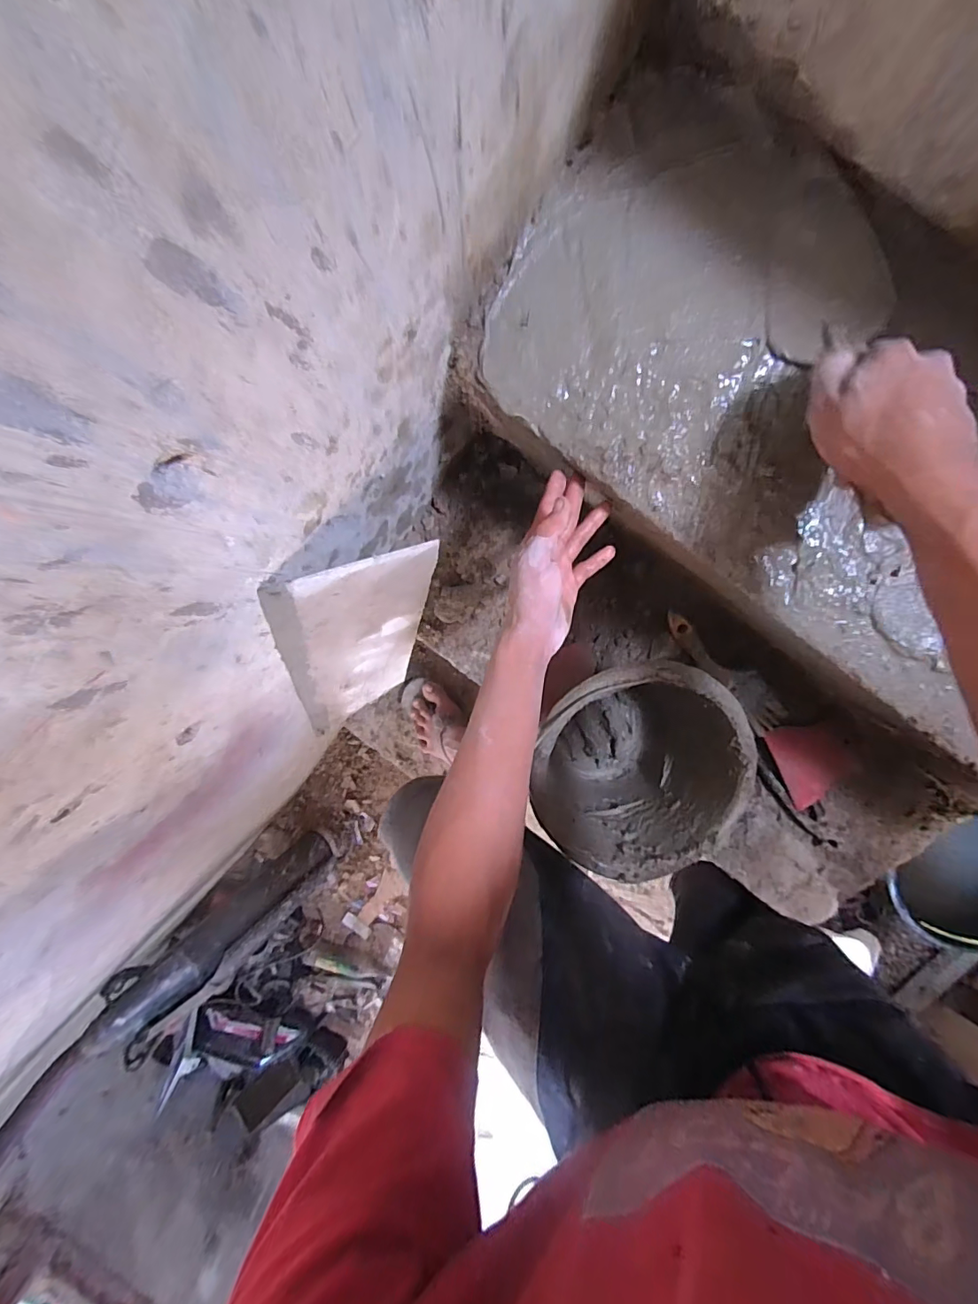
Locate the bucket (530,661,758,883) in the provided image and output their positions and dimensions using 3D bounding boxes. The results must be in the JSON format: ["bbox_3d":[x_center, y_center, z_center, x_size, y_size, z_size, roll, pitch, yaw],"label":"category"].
[{"bbox_3d":[0.181,0.129,0.615,0.239,0.180,0.243,1,96,5],"label":"bucket"}]

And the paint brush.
[{"bbox_3d":[0.320,0.025,0.661,0.050,0.019,0.209,-42,91,8],"label":"paint brush"}]

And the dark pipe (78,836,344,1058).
[{"bbox_3d":[-0.574,0.603,1.096,0.116,0.563,0.114,54,140,-2],"label":"dark pipe"}]

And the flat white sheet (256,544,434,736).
[{"bbox_3d":[-0.195,0.018,0.734,0.184,0.571,0.010,-20,76,-19],"label":"flat white sheet"}]

